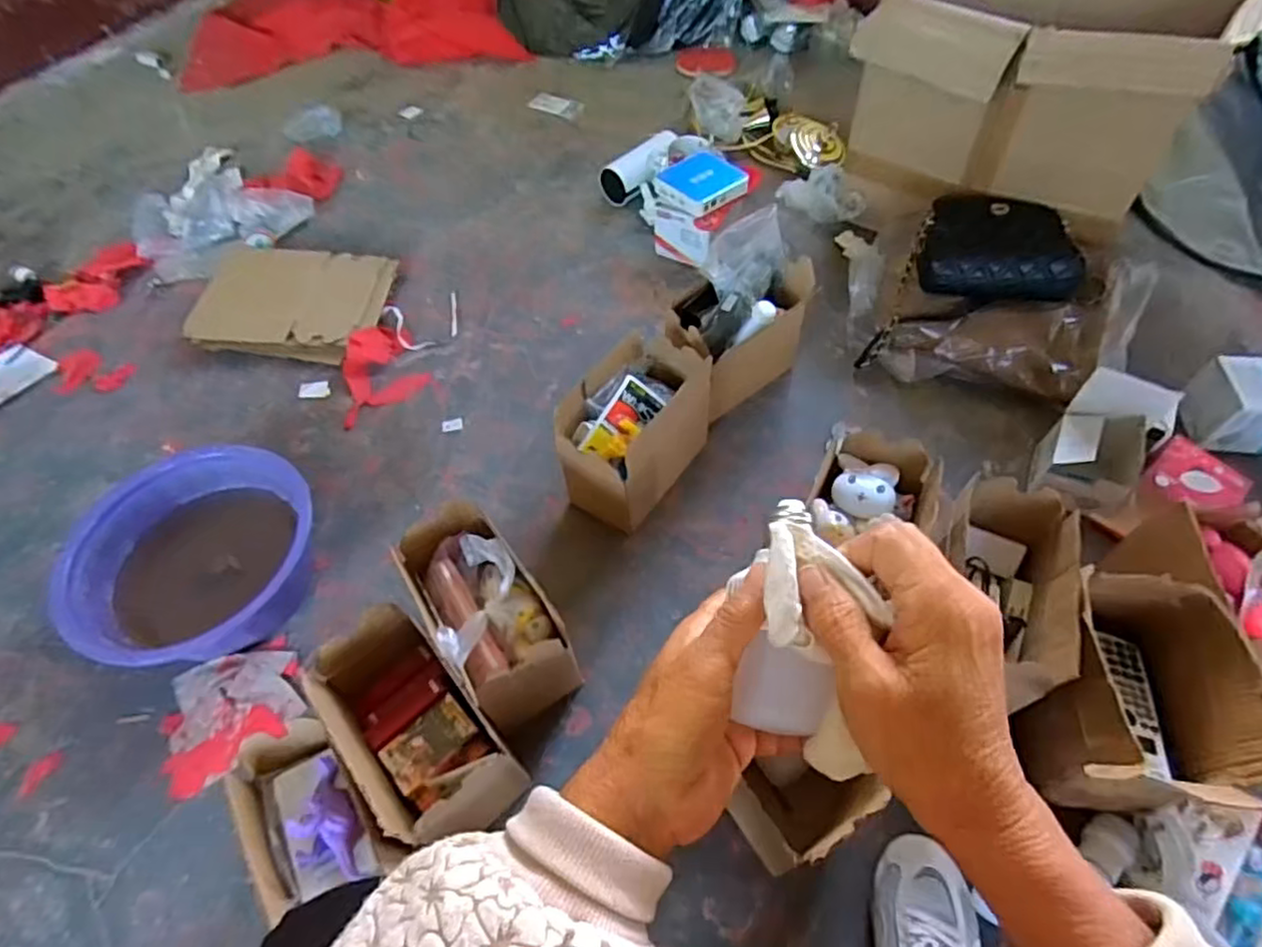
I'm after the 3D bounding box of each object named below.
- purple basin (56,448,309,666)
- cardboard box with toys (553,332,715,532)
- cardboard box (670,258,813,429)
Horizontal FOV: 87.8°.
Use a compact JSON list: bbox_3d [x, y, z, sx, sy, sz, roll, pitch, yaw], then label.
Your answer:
[{"bbox_3d":[-0.543,0.114,0.839,0.257,0.114,0.300,31,63,24],"label":"purple basin"},{"bbox_3d":[0.007,-0.054,0.890,0.123,0.169,0.220,28,61,20],"label":"cardboard box with toys"},{"bbox_3d":[0.161,-0.199,0.985,0.243,0.166,0.113,-37,62,-21],"label":"cardboard box"}]

